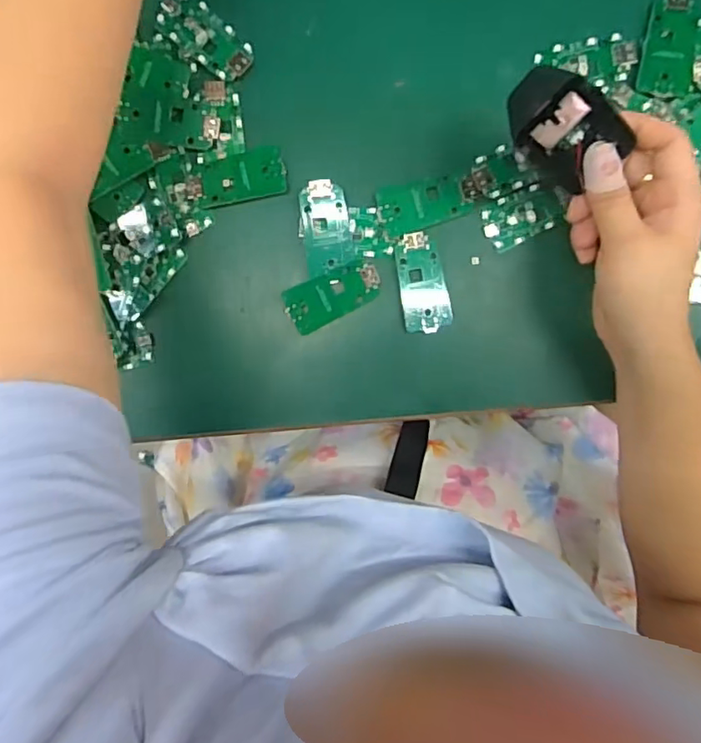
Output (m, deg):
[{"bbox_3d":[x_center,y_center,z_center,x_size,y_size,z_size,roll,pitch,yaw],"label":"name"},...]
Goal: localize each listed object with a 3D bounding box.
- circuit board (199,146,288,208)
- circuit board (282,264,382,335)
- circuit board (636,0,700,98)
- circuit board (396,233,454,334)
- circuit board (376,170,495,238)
[{"bbox_3d":[-0.070,-0.126,0.372,0.056,0.007,0.030,-11,95,0],"label":"circuit board"},{"bbox_3d":[-0.011,-0.049,0.377,0.063,0.007,0.029,-23,95,1],"label":"circuit board"},{"bbox_3d":[0.202,-0.205,0.361,0.033,0.004,0.065,8,95,-2],"label":"circuit board"},{"bbox_3d":[0.048,-0.058,0.377,0.031,0.010,0.062,-8,95,0],"label":"circuit board"},{"bbox_3d":[0.054,-0.111,0.374,0.072,0.008,0.030,-18,95,1],"label":"circuit board"}]

